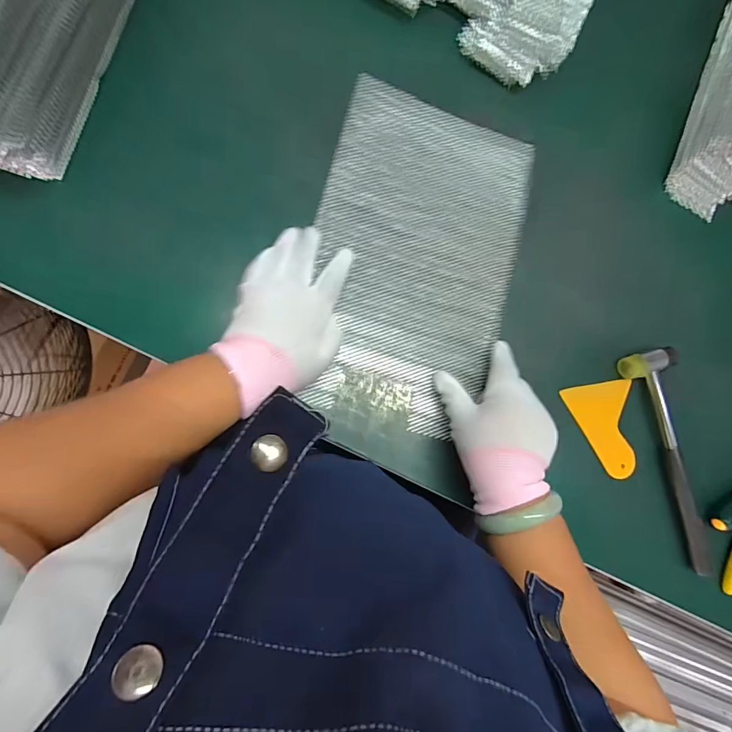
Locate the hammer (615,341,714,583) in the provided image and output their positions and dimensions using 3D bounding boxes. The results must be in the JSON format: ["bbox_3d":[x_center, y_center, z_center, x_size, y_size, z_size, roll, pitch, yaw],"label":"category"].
[{"bbox_3d":[0.330,0.100,0.436,0.055,0.031,0.239,-16,88,-12],"label":"hammer"}]

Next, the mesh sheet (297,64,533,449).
[{"bbox_3d":[0.048,-0.107,0.402,0.197,0.010,0.320,16,83,-8],"label":"mesh sheet"}]

